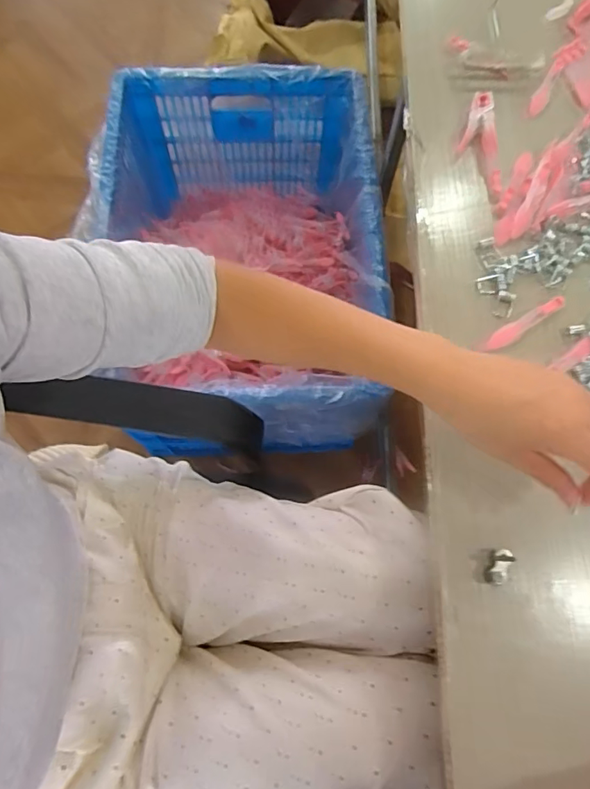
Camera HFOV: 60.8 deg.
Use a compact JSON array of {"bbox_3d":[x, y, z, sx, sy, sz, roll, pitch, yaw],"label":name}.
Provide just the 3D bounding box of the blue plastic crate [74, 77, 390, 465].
[{"bbox_3d":[-0.105,-0.243,0.974,0.491,0.304,0.720,1,71,-2],"label":"blue plastic crate"}]

